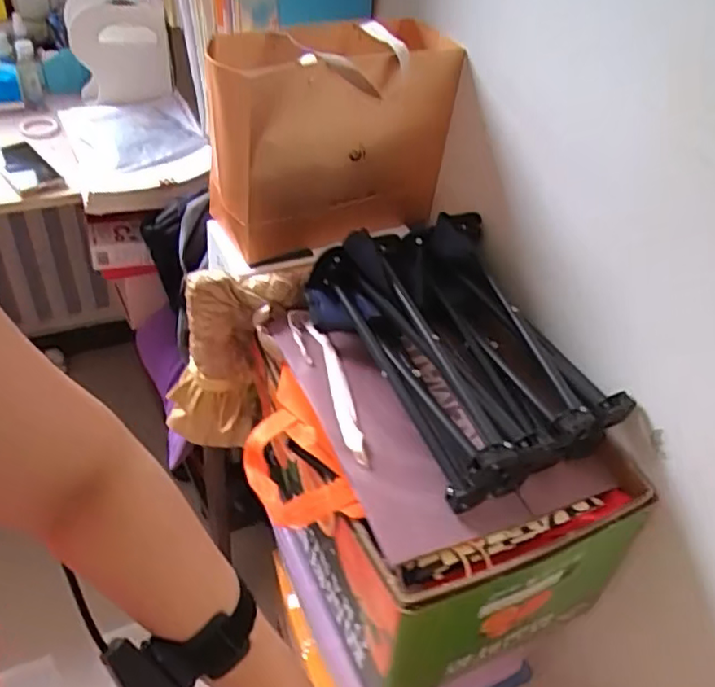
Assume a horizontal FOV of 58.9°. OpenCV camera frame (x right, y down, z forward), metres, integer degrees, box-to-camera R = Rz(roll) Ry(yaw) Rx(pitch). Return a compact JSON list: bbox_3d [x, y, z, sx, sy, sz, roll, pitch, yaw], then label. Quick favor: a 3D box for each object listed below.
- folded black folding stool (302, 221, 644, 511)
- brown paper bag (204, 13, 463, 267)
[{"bbox_3d":[0.109,0.001,0.694,0.211,0.115,0.310,-21,49,-26],"label":"folded black folding stool"},{"bbox_3d":[-0.045,-0.259,0.804,0.272,0.244,0.138,-14,46,-21],"label":"brown paper bag"}]

